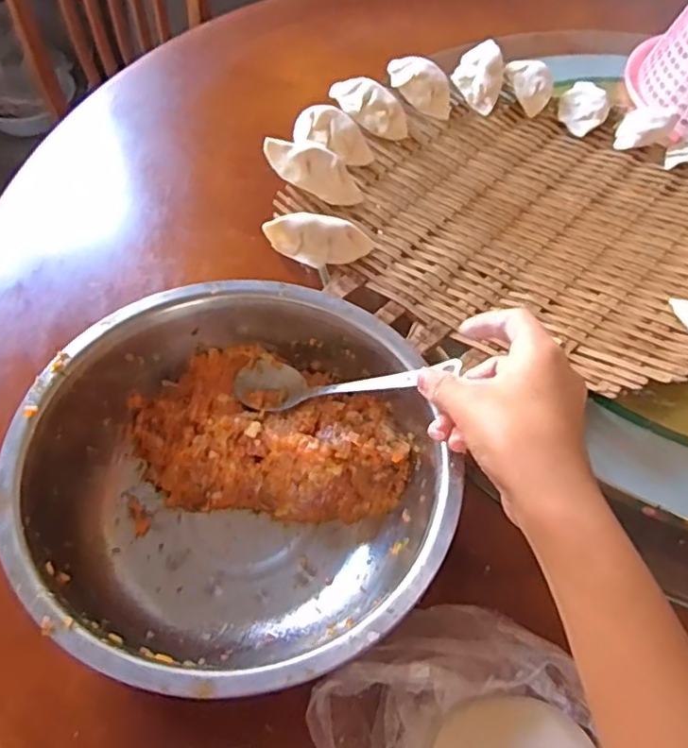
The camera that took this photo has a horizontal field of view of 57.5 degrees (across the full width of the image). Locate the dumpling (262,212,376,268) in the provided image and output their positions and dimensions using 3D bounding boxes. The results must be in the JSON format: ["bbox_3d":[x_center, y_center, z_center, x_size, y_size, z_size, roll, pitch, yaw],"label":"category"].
[{"bbox_3d":[-0.017,-0.094,0.443,0.076,0.020,0.033,-1,54,-6],"label":"dumpling"}]

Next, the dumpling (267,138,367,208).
[{"bbox_3d":[-0.022,-0.156,0.478,0.081,0.020,0.034,29,54,-8],"label":"dumpling"}]

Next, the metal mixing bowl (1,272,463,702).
[{"bbox_3d":[-0.058,0.062,0.365,0.225,0.085,0.227,27,56,14],"label":"metal mixing bowl"}]

